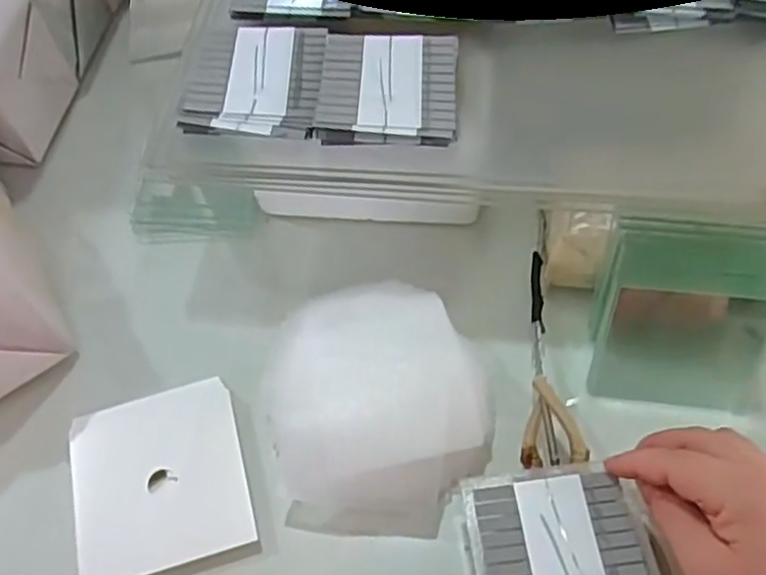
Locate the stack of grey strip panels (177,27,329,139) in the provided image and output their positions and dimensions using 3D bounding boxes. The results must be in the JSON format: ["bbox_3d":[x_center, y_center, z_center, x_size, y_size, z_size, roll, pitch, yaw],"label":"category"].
[{"bbox_3d":[-0.075,-0.128,0.423,0.078,0.009,0.087,3,59,5],"label":"stack of grey strip panels"}]

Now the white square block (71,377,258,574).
[{"bbox_3d":[-0.135,0.115,0.424,0.097,0.019,0.104,-17,60,-7],"label":"white square block"}]

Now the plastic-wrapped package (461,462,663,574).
[{"bbox_3d":[0.092,0.136,0.358,0.088,0.008,0.089,-7,59,-1],"label":"plastic-wrapped package"}]

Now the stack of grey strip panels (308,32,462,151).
[{"bbox_3d":[0.004,-0.121,0.415,0.080,0.011,0.084,2,59,5],"label":"stack of grey strip panels"}]

